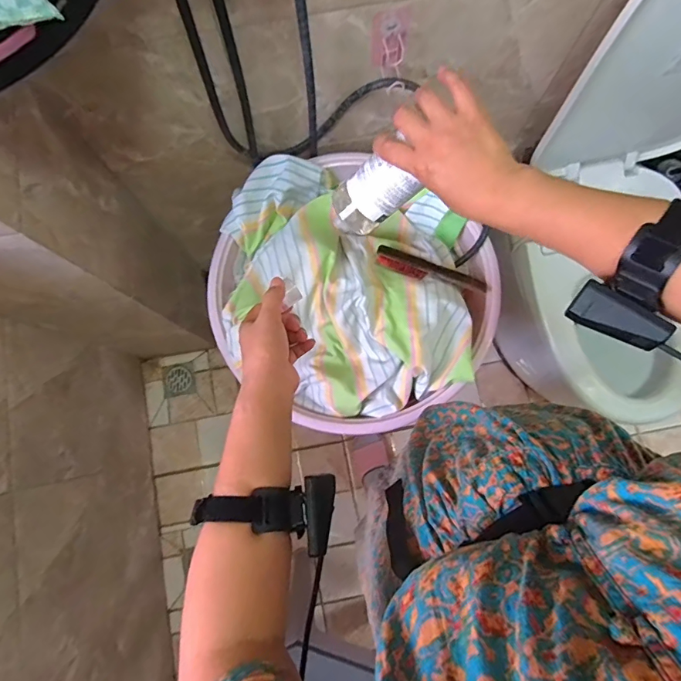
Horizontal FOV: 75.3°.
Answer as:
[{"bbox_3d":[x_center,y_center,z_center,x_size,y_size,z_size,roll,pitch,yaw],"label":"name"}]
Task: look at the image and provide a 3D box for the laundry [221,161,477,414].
[{"bbox_3d":[0.006,-0.109,0.806,0.418,0.123,0.465,-2,80,-2],"label":"laundry"}]

